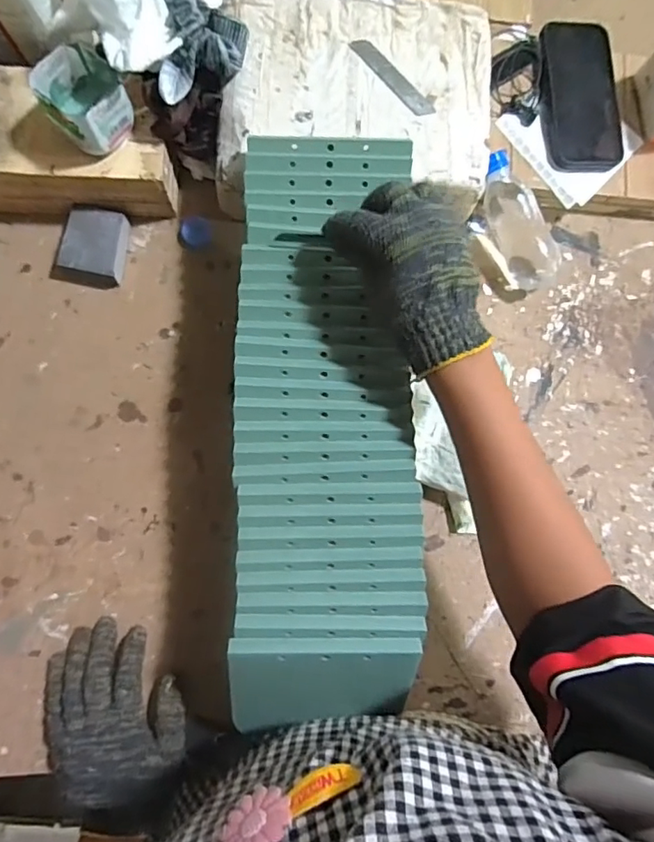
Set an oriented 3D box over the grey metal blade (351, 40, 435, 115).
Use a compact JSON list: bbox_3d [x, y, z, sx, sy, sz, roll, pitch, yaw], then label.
[{"bbox_3d":[0.063,-0.330,0.504,0.020,0.004,0.098,-44,90,-9],"label":"grey metal blade"}]

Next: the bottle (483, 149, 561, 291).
[{"bbox_3d":[0.208,-0.212,0.566,0.057,0.048,0.150,-29,102,-8],"label":"bottle"}]

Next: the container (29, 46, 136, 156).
[{"bbox_3d":[-0.214,-0.283,0.467,0.069,0.054,0.072,-34,88,-8],"label":"container"}]

